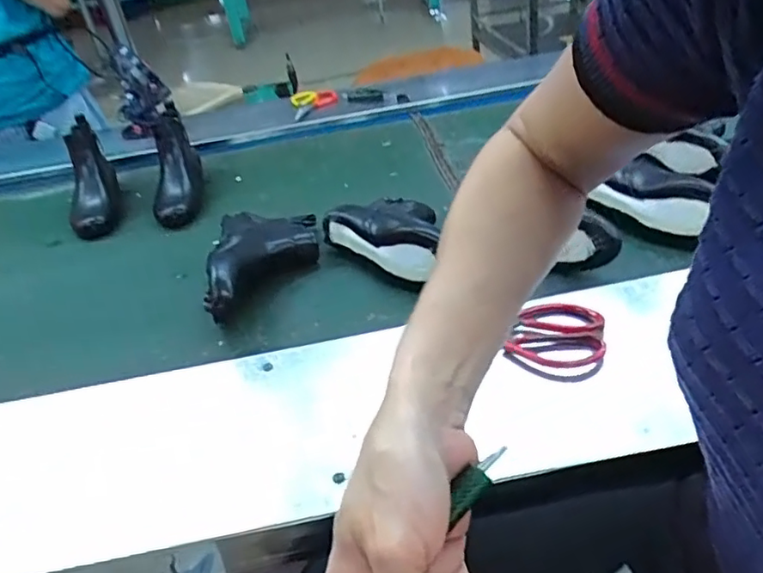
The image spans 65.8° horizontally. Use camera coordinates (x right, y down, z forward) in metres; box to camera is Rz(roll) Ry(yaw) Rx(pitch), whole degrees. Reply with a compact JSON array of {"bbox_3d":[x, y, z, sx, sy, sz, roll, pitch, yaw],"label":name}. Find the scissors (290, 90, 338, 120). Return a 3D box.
[{"bbox_3d":[-0.161,-0.444,1.408,0.106,0.015,0.139,-17,40,-2],"label":"scissors"}]

